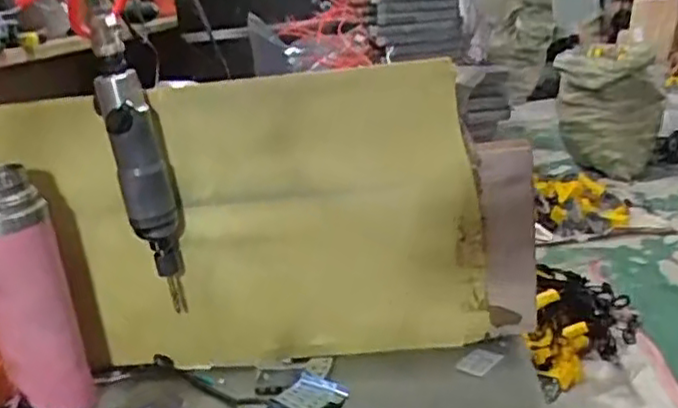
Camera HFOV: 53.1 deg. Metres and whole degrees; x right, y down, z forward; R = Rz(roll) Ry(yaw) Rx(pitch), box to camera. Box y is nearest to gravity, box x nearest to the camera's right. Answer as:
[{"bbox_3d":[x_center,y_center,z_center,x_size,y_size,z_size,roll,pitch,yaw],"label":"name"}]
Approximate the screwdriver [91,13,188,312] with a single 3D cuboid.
[{"bbox_3d":[-0.166,-0.028,0.571,0.043,0.244,0.051,-11,18,-16],"label":"screwdriver"}]

